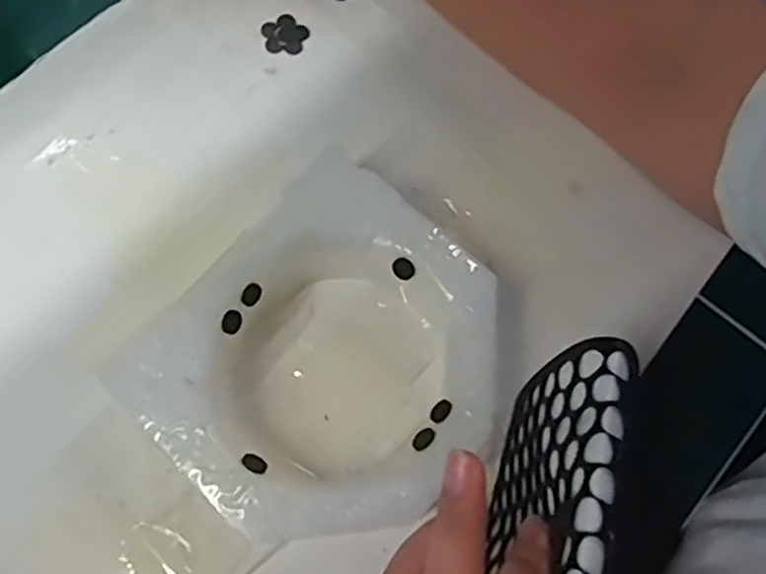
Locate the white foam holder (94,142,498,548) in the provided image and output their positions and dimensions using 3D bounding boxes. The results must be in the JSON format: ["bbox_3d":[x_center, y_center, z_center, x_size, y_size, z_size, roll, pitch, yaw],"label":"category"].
[{"bbox_3d":[-0.014,0.032,0.295,0.149,0.038,0.159,42,74,14],"label":"white foam holder"}]

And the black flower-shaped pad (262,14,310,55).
[{"bbox_3d":[-0.057,-0.144,0.386,0.025,0.004,0.025,22,70,7],"label":"black flower-shaped pad"}]

